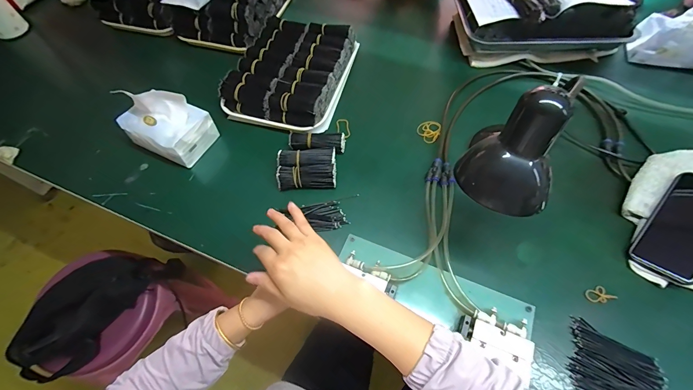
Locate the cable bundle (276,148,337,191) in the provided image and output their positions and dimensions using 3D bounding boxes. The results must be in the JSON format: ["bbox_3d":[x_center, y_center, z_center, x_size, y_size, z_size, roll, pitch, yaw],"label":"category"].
[{"bbox_3d":[-0.070,-0.048,0.555,0.101,0.033,0.075,-3,61,0],"label":"cable bundle"}]

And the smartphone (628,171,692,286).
[{"bbox_3d":[0.496,0.045,0.450,0.078,0.011,0.161,34,90,38],"label":"smartphone"}]

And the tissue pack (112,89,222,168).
[{"bbox_3d":[-0.334,-0.132,0.571,0.133,0.116,0.104,25,65,15],"label":"tissue pack"}]

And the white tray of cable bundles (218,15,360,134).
[{"bbox_3d":[-0.112,-0.261,0.669,0.217,0.074,0.287,16,63,10],"label":"white tray of cable bundles"}]

